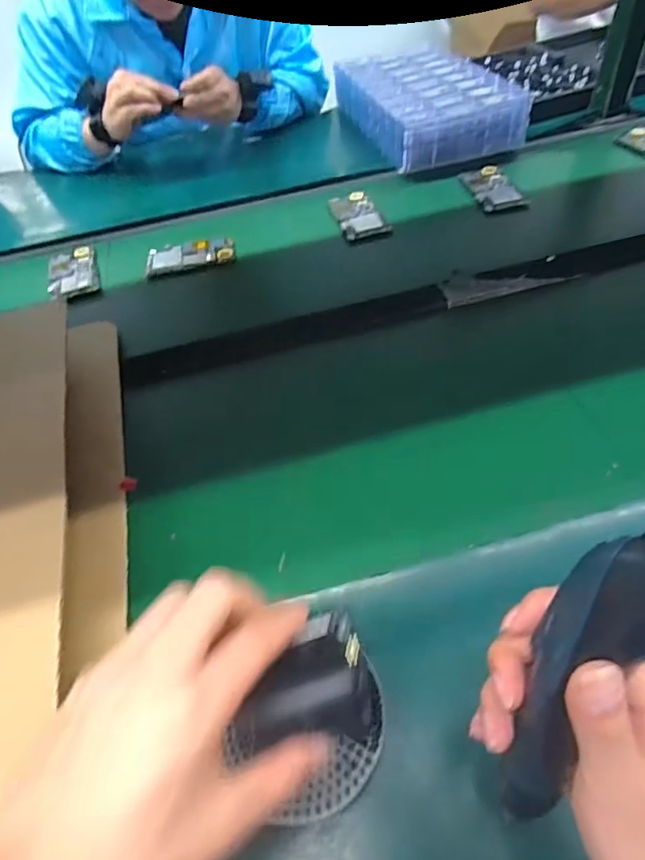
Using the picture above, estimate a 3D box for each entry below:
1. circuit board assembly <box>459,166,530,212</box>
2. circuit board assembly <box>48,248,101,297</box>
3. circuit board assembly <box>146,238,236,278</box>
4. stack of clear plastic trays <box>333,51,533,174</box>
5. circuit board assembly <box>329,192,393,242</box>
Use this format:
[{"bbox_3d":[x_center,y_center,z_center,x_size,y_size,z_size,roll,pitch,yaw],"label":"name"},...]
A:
[{"bbox_3d":[0.252,-0.365,0.798,0.071,0.012,0.111,-13,51,-5],"label":"circuit board assembly"},{"bbox_3d":[-0.356,-0.228,0.756,0.065,0.008,0.125,-19,52,-10],"label":"circuit board assembly"},{"bbox_3d":[-0.188,-0.248,0.754,0.125,0.014,0.051,-14,51,-6],"label":"circuit board assembly"},{"bbox_3d":[0.171,-0.586,0.944,0.223,0.082,0.376,-16,52,-8],"label":"stack of clear plastic trays"},{"bbox_3d":[0.049,-0.318,0.780,0.064,0.017,0.118,-17,52,-9],"label":"circuit board assembly"}]

